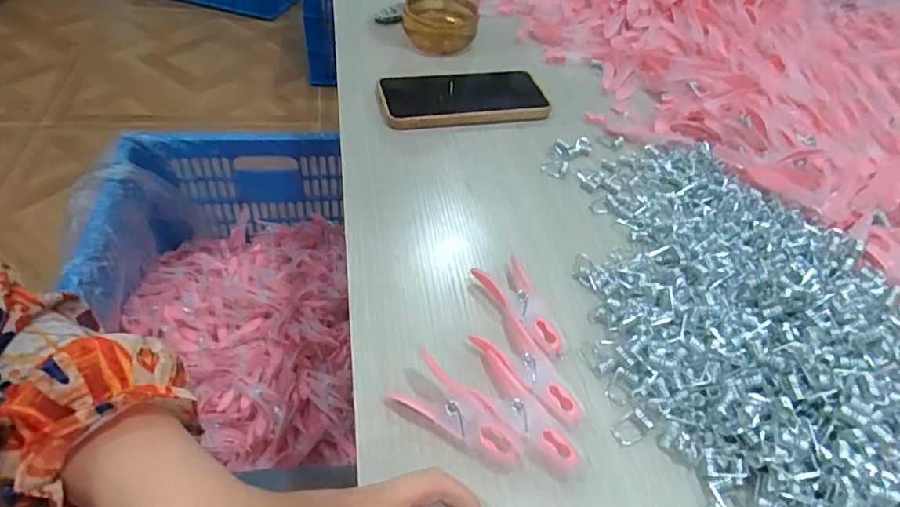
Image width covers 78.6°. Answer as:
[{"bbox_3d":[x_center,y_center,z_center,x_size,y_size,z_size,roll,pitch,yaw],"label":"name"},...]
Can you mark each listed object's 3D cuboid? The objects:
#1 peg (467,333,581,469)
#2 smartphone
[{"bbox_3d":[0.037,0.084,0.313,0.025,0.011,0.088,-27,55,-26],"label":"peg"},{"bbox_3d":[0.011,-0.150,0.524,0.154,0.011,0.079,-7,49,-11],"label":"smartphone"}]

